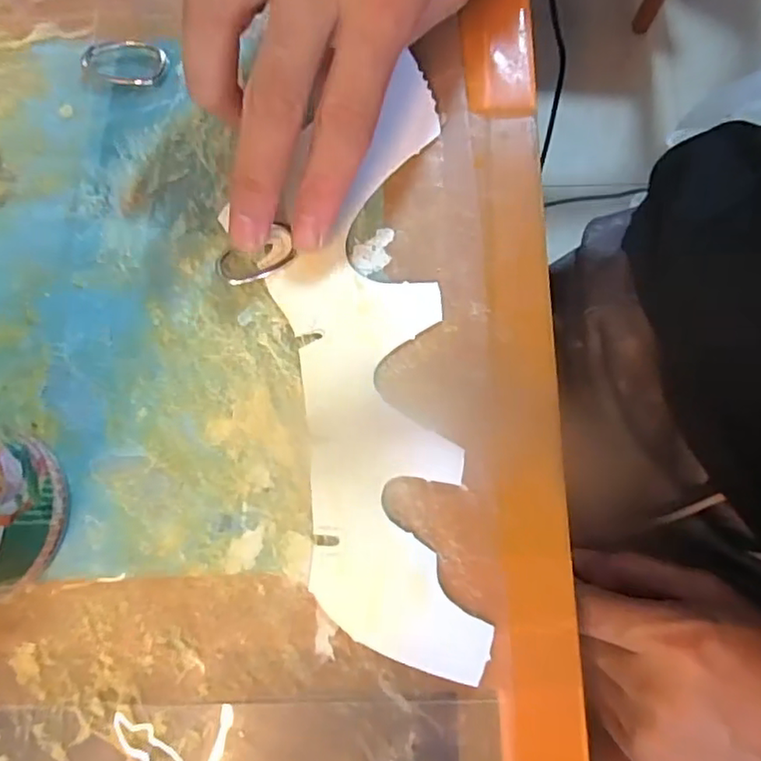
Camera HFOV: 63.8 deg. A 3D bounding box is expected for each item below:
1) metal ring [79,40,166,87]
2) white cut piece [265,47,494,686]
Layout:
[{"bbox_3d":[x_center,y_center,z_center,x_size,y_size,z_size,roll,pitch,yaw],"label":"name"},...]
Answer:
[{"bbox_3d":[-0.106,-0.133,0.254,0.033,0.004,0.021,5,78,0],"label":"metal ring"},{"bbox_3d":[-0.003,-0.011,0.230,0.062,0.006,0.224,-4,79,-3],"label":"white cut piece"}]

